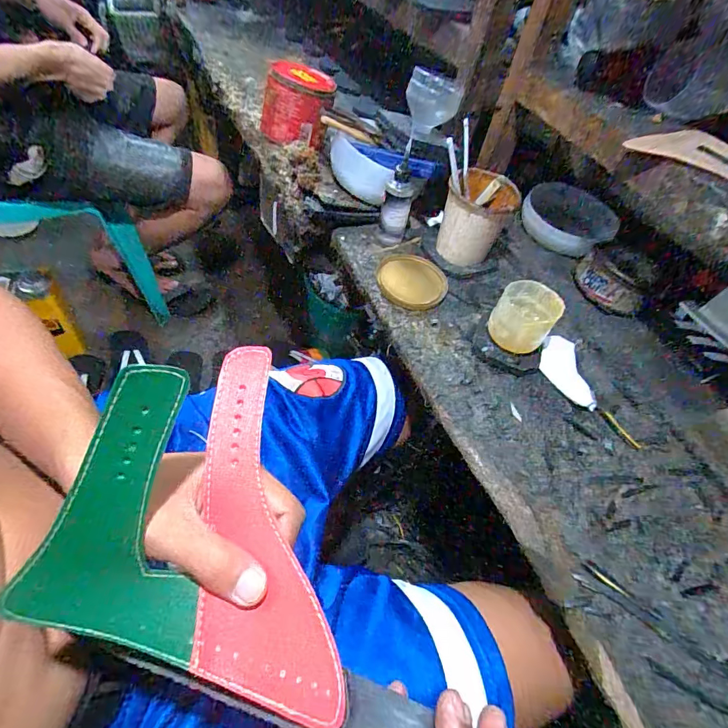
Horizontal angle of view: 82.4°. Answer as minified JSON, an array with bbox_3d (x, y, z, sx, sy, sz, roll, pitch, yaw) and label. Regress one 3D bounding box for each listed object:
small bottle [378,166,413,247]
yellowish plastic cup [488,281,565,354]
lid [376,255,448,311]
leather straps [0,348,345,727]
[{"bbox_3d":[0.046,-0.221,0.587,0.042,0.091,0.040,-2,56,-9],"label":"small bottle"},{"bbox_3d":[0.191,-0.053,0.506,0.067,0.067,0.078,31,54,13],"label":"yellowish plastic cup"},{"bbox_3d":[0.067,-0.117,0.570,0.095,0.007,0.096,2,56,-3],"label":"lid"},{"bbox_3d":[-0.077,0.074,0.224,0.153,0.038,0.162,10,56,2],"label":"leather straps"}]

